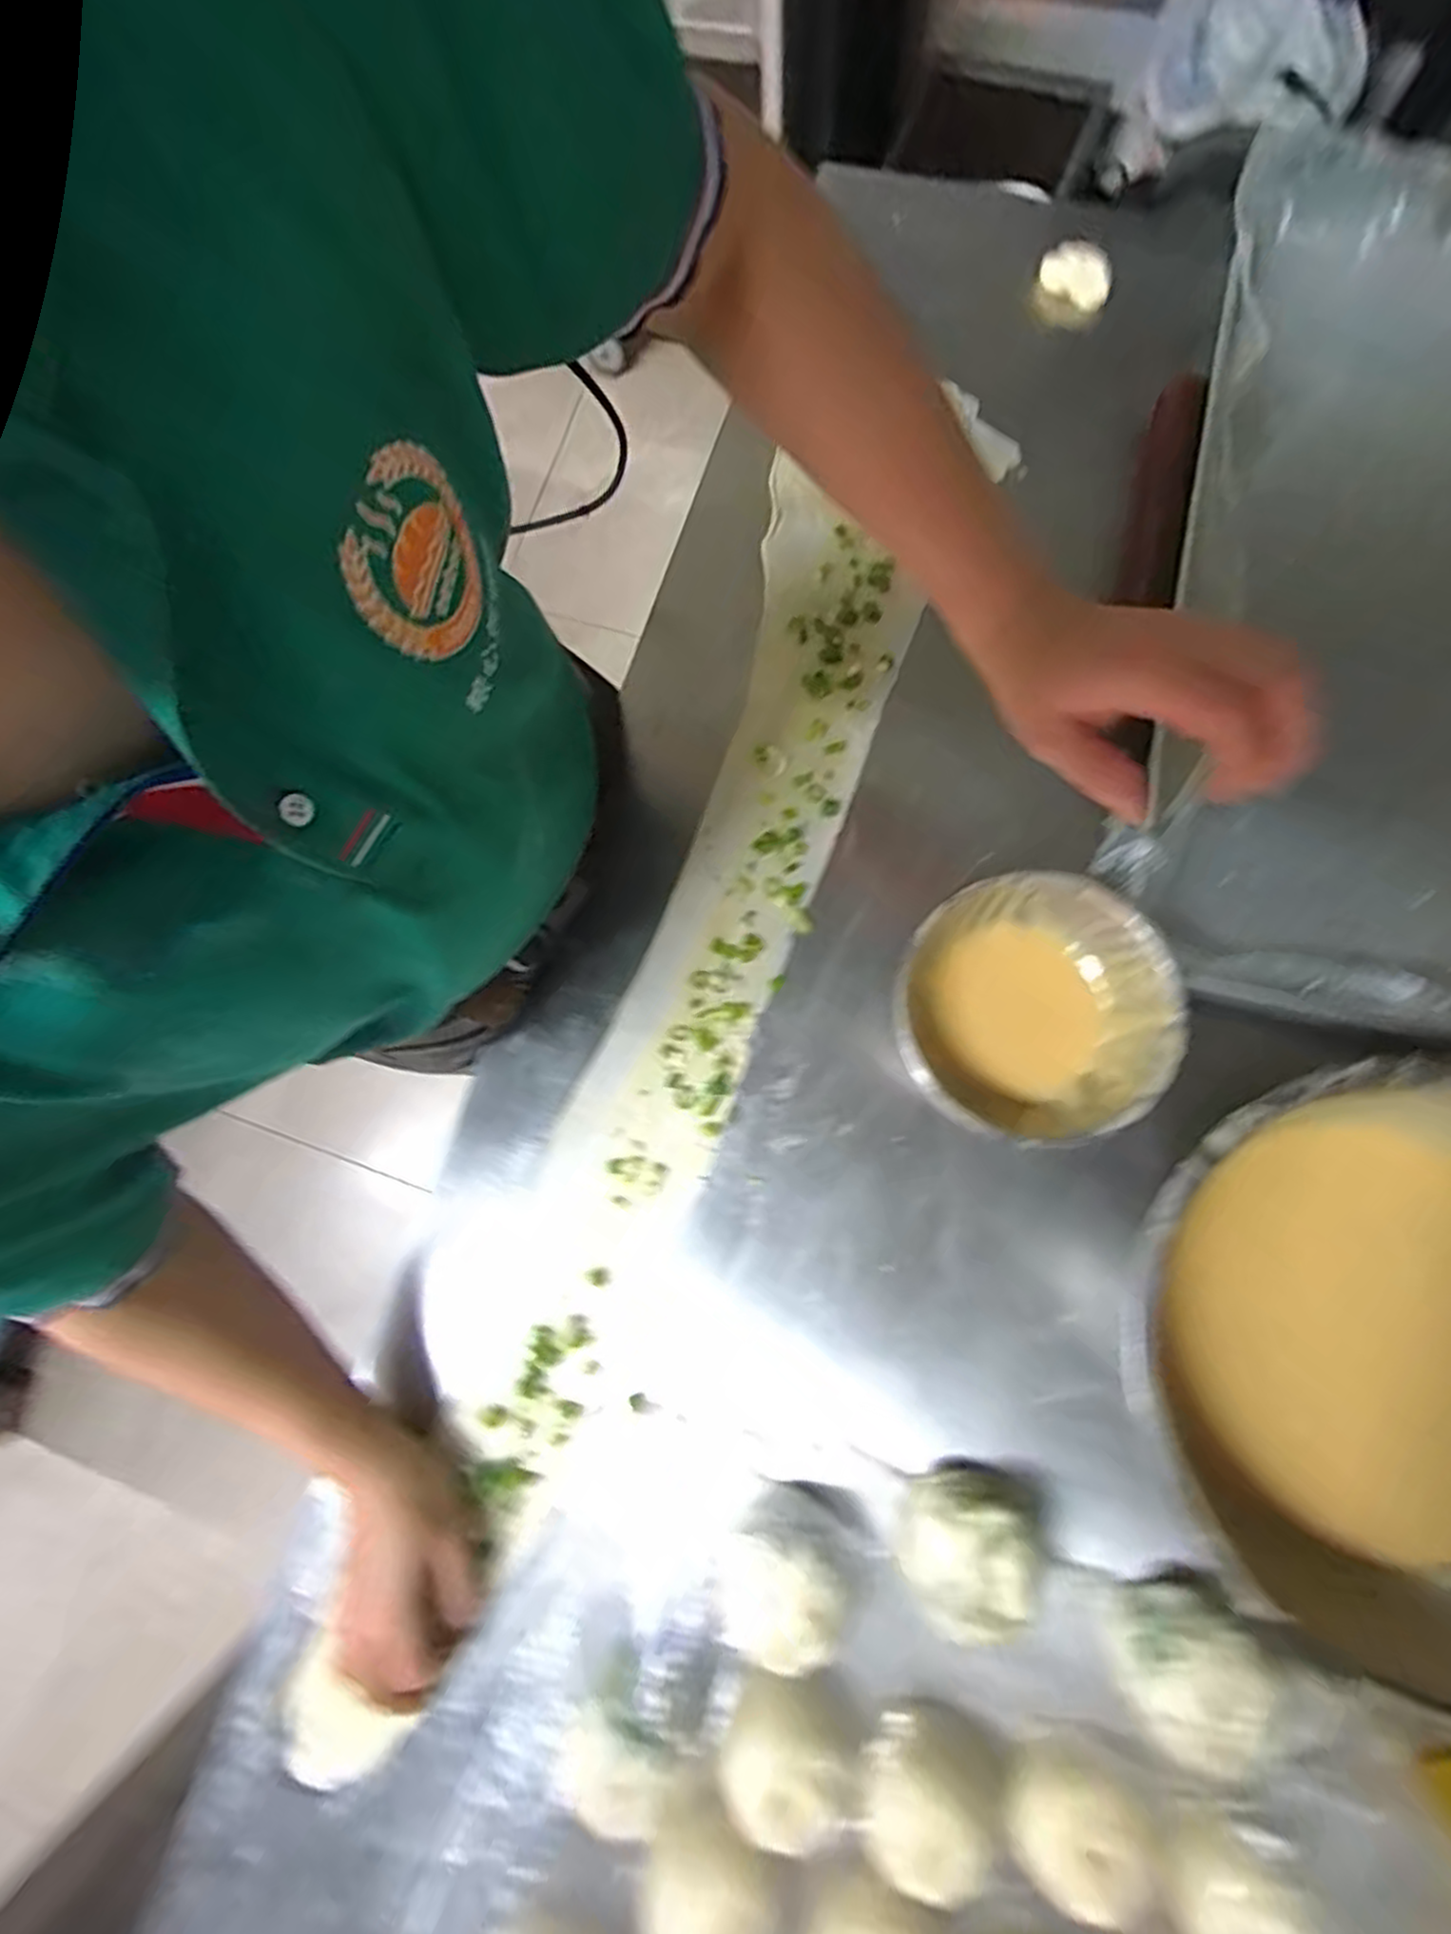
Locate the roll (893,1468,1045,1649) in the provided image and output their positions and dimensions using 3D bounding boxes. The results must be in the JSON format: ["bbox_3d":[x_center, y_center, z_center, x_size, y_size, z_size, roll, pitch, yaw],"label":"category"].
[{"bbox_3d":[0.143,0.356,0.435,0.086,0.041,0.076,-6,80,3],"label":"roll"}]

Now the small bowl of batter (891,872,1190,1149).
[{"bbox_3d":[0.194,0.034,0.483,0.168,0.093,0.161,-1,80,5],"label":"small bowl of batter"}]

